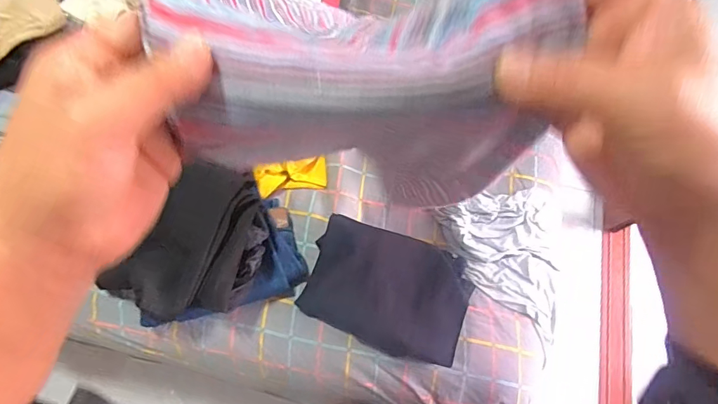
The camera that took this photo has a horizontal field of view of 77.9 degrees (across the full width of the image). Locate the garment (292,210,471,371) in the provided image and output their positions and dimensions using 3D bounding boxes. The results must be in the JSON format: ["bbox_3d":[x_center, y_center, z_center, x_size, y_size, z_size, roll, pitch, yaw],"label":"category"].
[{"bbox_3d":[0.048,0.140,0.741,0.265,0.058,0.196,17,69,4],"label":"garment"}]

